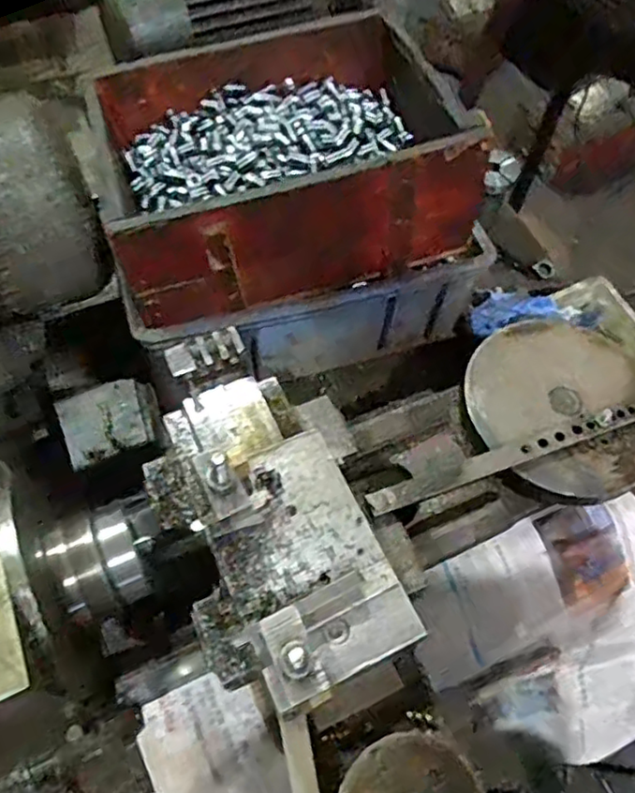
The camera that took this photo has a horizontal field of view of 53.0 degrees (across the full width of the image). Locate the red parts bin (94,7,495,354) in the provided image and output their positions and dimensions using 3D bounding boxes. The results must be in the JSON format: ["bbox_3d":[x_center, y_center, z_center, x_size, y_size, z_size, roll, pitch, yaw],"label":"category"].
[{"bbox_3d":[-0.043,-0.242,0.677,0.362,0.166,0.270,-17,61,-12],"label":"red parts bin"}]

